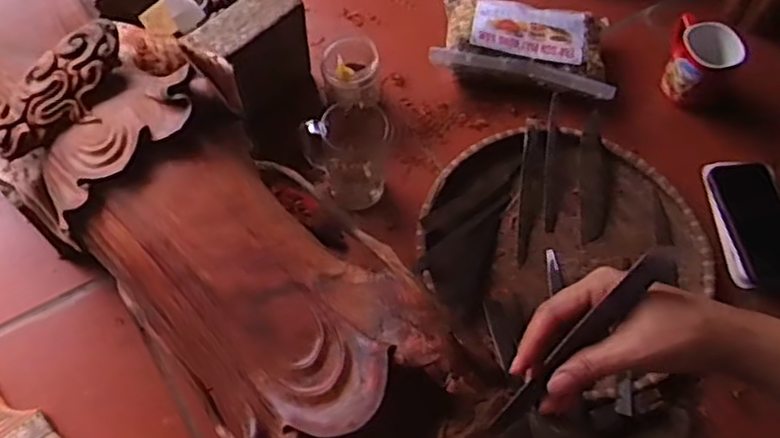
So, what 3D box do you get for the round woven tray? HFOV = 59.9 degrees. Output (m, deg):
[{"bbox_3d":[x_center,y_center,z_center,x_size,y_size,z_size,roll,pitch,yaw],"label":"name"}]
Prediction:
[{"bbox_3d":[0.205,0.038,0.801,0.325,0.054,0.317,0,61,-1],"label":"round woven tray"}]

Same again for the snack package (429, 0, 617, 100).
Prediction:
[{"bbox_3d":[0.181,-0.234,0.911,0.234,0.060,0.133,11,62,3],"label":"snack package"}]

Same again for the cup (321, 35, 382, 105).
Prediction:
[{"bbox_3d":[-0.049,-0.182,0.857,0.075,0.081,0.067,-2,61,-2],"label":"cup"}]

